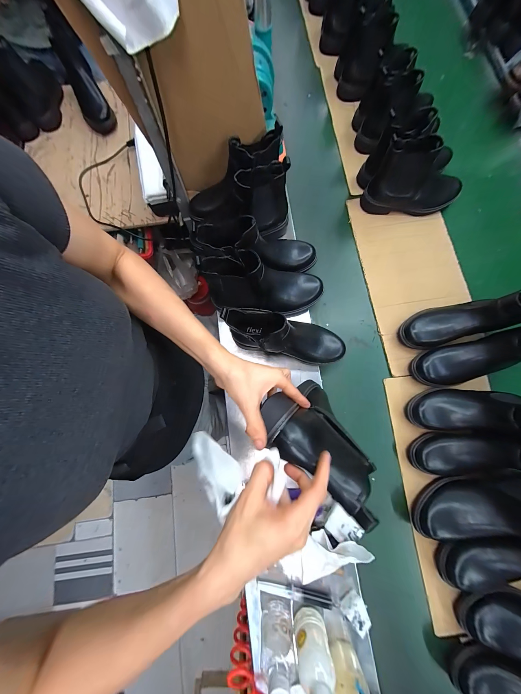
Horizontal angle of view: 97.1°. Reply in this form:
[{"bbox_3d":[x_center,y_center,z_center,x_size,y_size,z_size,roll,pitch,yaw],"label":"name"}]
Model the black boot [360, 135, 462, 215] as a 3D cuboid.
[{"bbox_3d":[0.415,-0.431,0.592,0.248,0.159,0.087,-4,79,0],"label":"black boot"}]

